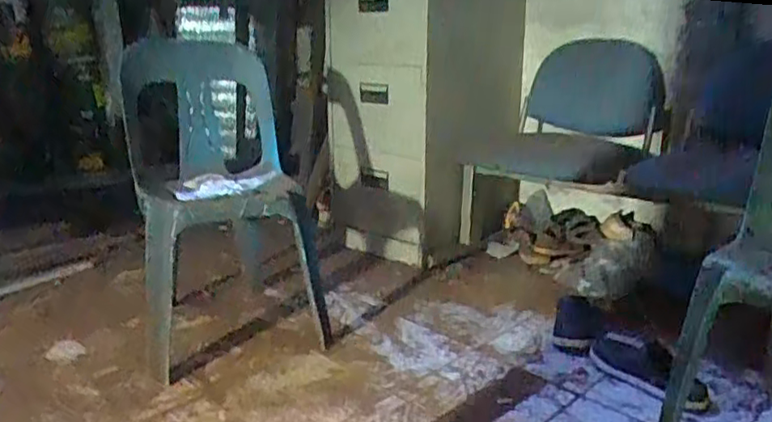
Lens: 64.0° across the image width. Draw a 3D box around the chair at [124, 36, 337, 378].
[{"bbox_3d":[-0.458,-0.054,1.683,0.443,0.706,0.699,-7,17,-20],"label":"chair"}]

